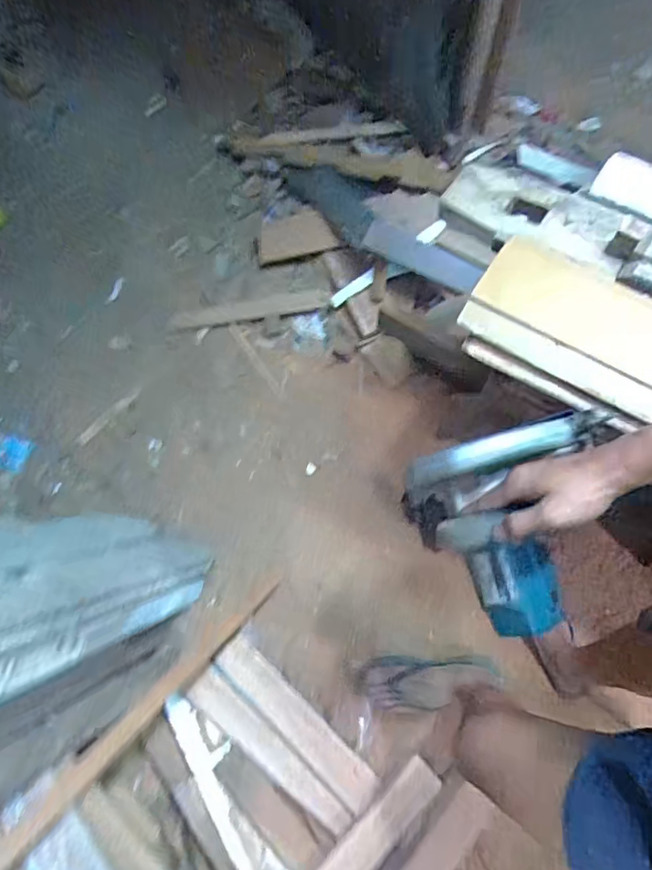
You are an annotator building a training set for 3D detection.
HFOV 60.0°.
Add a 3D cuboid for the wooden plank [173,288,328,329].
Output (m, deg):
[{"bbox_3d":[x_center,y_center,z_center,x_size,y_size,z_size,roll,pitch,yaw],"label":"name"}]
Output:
[{"bbox_3d":[-0.202,-0.335,1.510,0.425,0.029,0.054,-10,69,-1],"label":"wooden plank"}]

